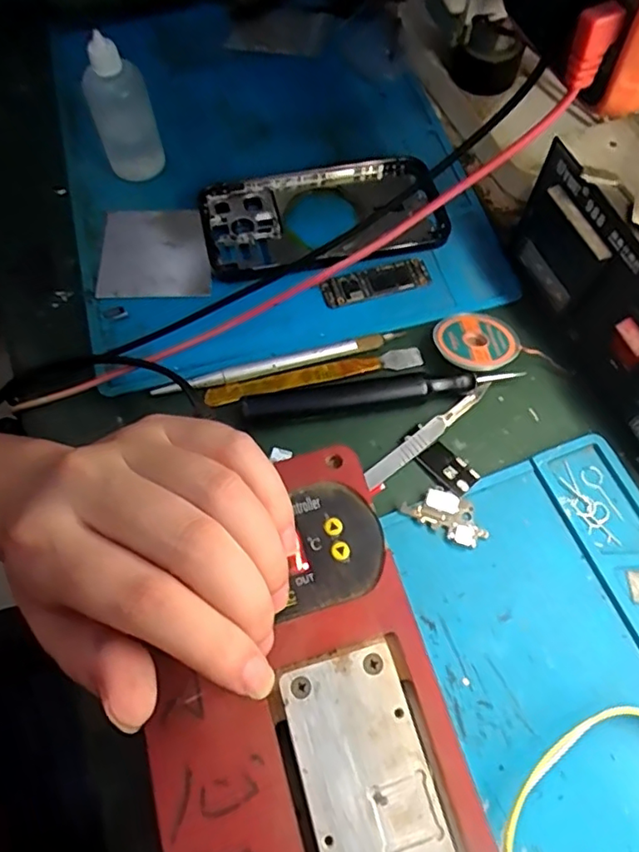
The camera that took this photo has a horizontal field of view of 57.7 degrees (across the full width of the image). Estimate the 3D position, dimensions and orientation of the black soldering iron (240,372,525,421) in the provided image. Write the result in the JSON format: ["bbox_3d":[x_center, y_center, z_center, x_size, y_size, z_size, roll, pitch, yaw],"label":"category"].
[{"bbox_3d":[0.033,-0.018,0.304,0.145,0.014,0.014,-9,65,-4],"label":"black soldering iron"}]

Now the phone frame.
[{"bbox_3d":[0.002,-0.128,0.352,0.143,0.014,0.072,-13,65,-6],"label":"phone frame"}]

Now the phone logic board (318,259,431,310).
[{"bbox_3d":[0.033,-0.084,0.338,0.064,0.004,0.019,-17,65,-7],"label":"phone logic board"}]

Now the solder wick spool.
[{"bbox_3d":[0.086,-0.047,0.317,0.047,0.006,0.042,-10,49,-11],"label":"solder wick spool"}]

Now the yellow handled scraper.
[{"bbox_3d":[-0.002,-0.028,0.317,0.119,0.006,0.012,-12,65,-5],"label":"yellow handled scraper"}]

